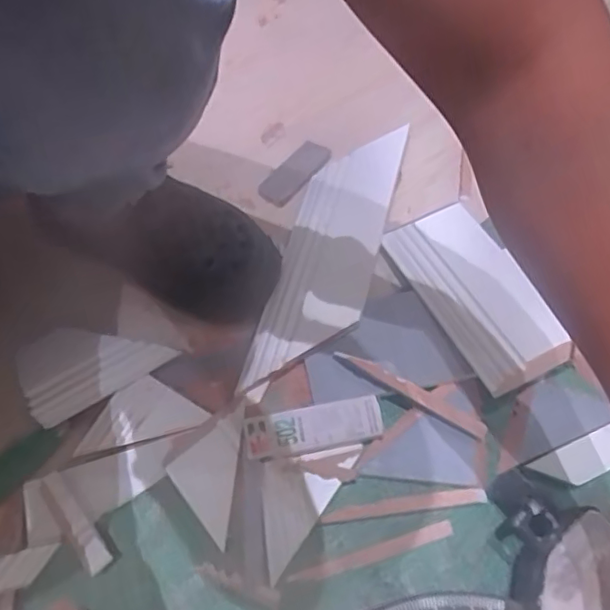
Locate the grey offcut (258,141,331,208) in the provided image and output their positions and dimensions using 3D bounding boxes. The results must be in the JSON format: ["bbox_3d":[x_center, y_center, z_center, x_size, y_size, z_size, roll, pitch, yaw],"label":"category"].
[{"bbox_3d":[-0.013,-0.159,0.682,0.047,0.004,0.099,35,73,24],"label":"grey offcut"}]

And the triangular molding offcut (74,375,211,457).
[{"bbox_3d":[-0.156,0.100,0.538,0.116,0.009,0.055,-13,64,-4],"label":"triangular molding offcut"}]

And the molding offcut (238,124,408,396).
[{"bbox_3d":[0.027,-0.063,0.603,0.097,0.013,0.325,12,65,8],"label":"molding offcut"}]

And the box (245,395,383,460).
[{"bbox_3d":[0.008,0.112,0.516,0.122,0.022,0.038,-11,64,-3],"label":"box"}]

